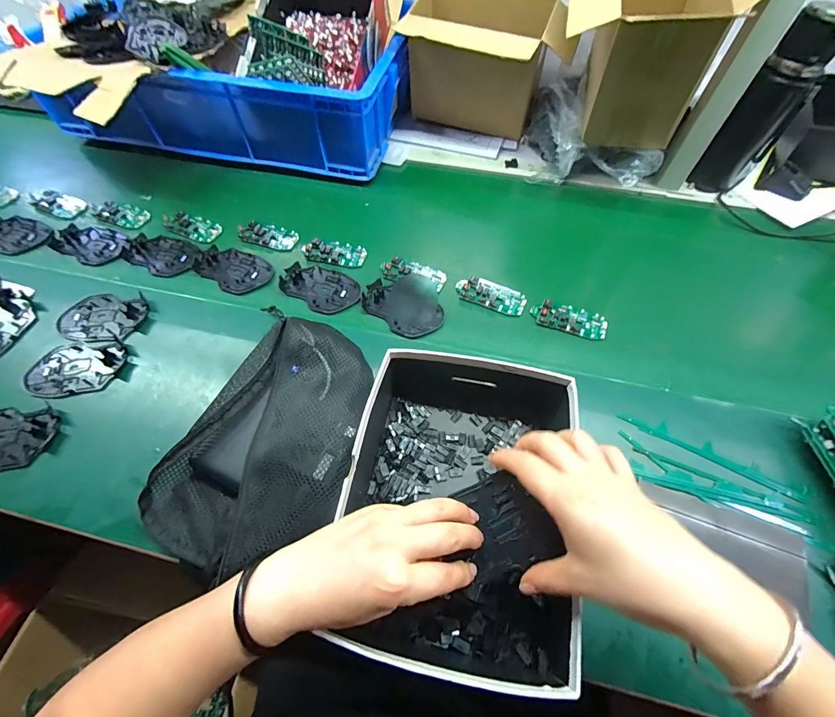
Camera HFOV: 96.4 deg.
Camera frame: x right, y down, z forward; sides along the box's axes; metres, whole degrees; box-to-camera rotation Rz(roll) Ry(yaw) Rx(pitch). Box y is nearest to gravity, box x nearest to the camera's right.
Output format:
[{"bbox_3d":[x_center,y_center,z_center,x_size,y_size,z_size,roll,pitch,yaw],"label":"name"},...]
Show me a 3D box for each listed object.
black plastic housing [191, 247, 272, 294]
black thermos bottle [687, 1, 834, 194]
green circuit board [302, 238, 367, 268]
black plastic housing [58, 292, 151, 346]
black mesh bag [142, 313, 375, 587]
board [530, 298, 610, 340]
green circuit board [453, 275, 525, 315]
[{"bbox_3d":[-0.274,-0.135,0.560,0.114,0.013,0.073,29,63,16],"label":"black plastic housing"},{"bbox_3d":[0.523,-0.369,0.563,0.078,0.239,0.067,39,66,20],"label":"black thermos bottle"},{"bbox_3d":[-0.127,-0.164,0.573,0.095,0.007,0.045,14,60,8],"label":"green circuit board"},{"bbox_3d":[-0.427,-0.054,0.508,0.107,0.015,0.081,-4,59,-3],"label":"black plastic housing"},{"bbox_3d":[-0.143,0.086,0.396,0.176,0.058,0.268,19,61,11],"label":"black mesh bag"},{"bbox_3d":[0.206,-0.056,0.506,0.098,0.012,0.045,17,61,10],"label":"board"},{"bbox_3d":[0.103,-0.091,0.529,0.099,0.006,0.047,20,61,11],"label":"green circuit board"}]

